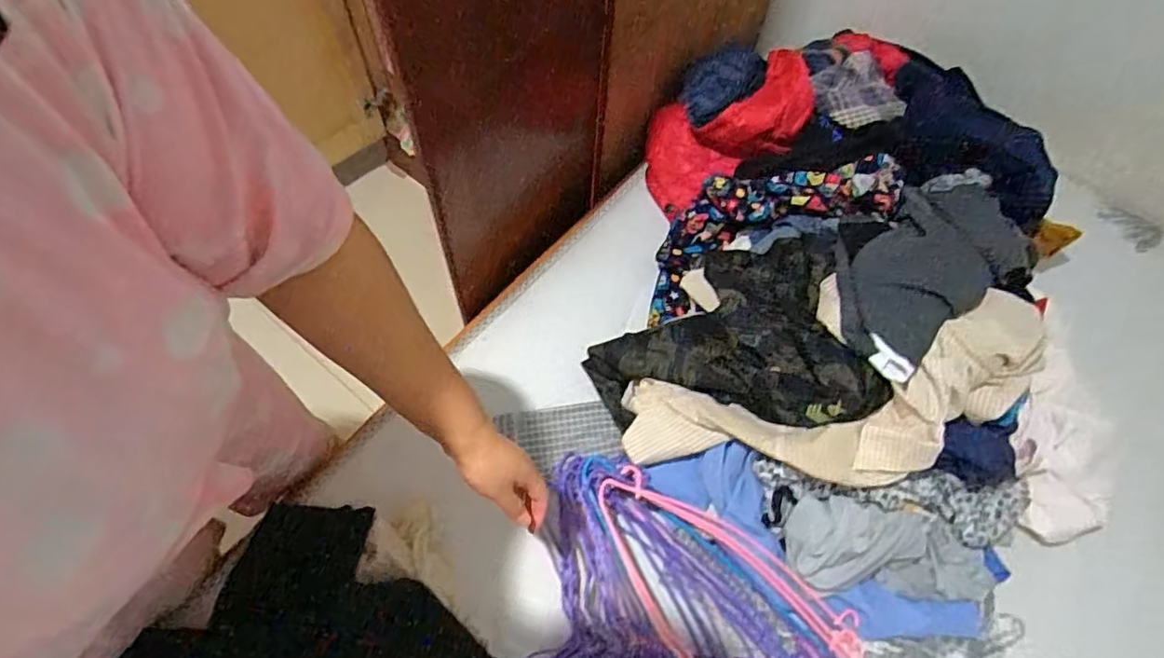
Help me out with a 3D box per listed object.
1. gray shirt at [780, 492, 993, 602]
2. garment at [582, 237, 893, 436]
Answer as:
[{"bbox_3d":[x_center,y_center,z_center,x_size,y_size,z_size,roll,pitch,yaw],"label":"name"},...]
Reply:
[{"bbox_3d":[0.388,0.282,0.715,0.277,0.093,0.105,17,61,-7],"label":"gray shirt"},{"bbox_3d":[0.178,0.018,0.817,0.328,0.197,0.302,-2,61,-3],"label":"garment"}]

